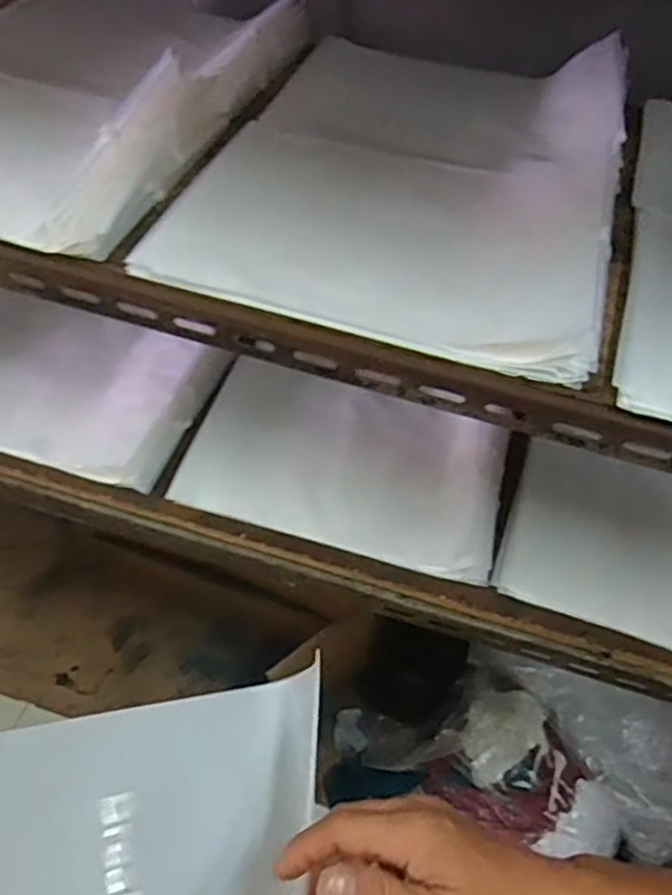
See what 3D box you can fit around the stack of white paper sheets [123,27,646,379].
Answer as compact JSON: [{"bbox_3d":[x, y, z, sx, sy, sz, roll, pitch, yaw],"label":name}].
[{"bbox_3d":[0.086,-0.282,0.668,0.355,0.059,0.513,17,50,9],"label":"stack of white paper sheets"}]

